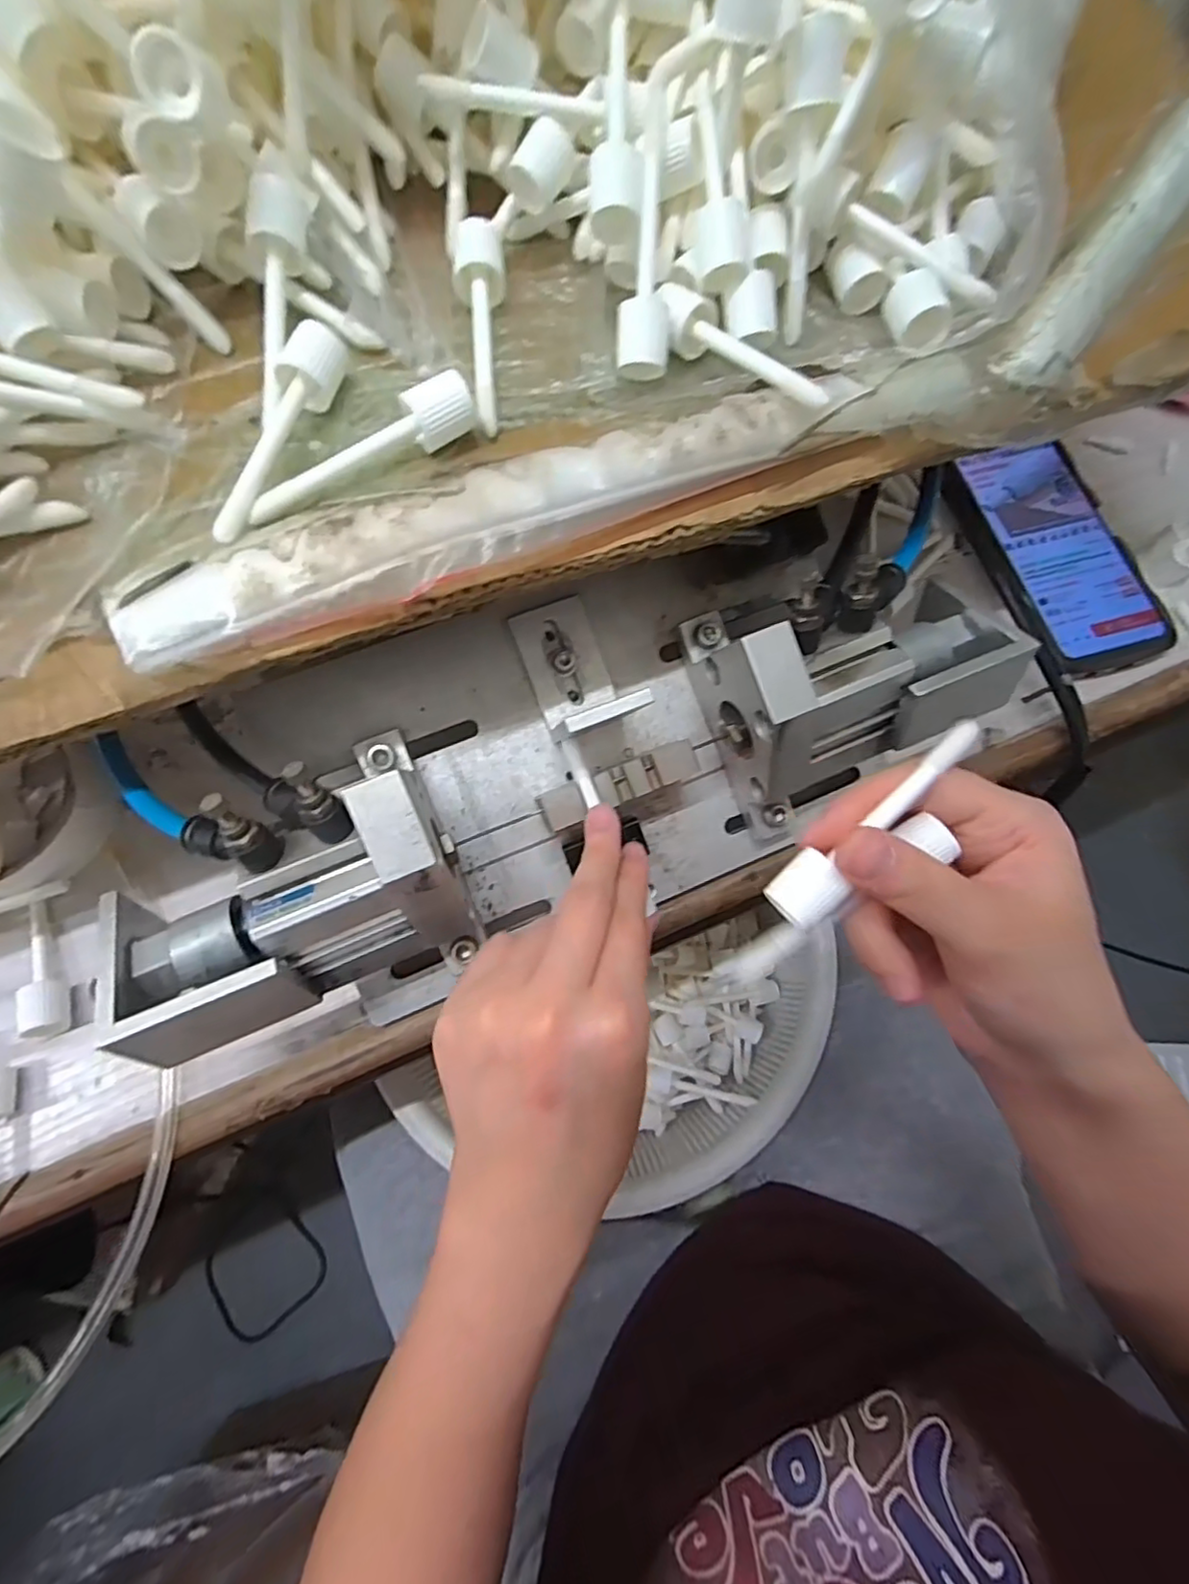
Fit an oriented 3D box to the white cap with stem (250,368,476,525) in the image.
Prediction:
[{"bbox_3d":[-0.077,-0.112,0.205,0.079,0.016,0.014,-28,77,-10],"label":"white cap with stem"}]

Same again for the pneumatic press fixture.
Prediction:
[{"bbox_3d":[-0.008,-0.019,0.272,0.377,0.094,0.145,-22,76,-8],"label":"pneumatic press fixture"}]

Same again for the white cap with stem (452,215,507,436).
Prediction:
[{"bbox_3d":[-0.039,-0.168,0.227,0.018,0.014,0.084,-9,75,-5],"label":"white cap with stem"}]

